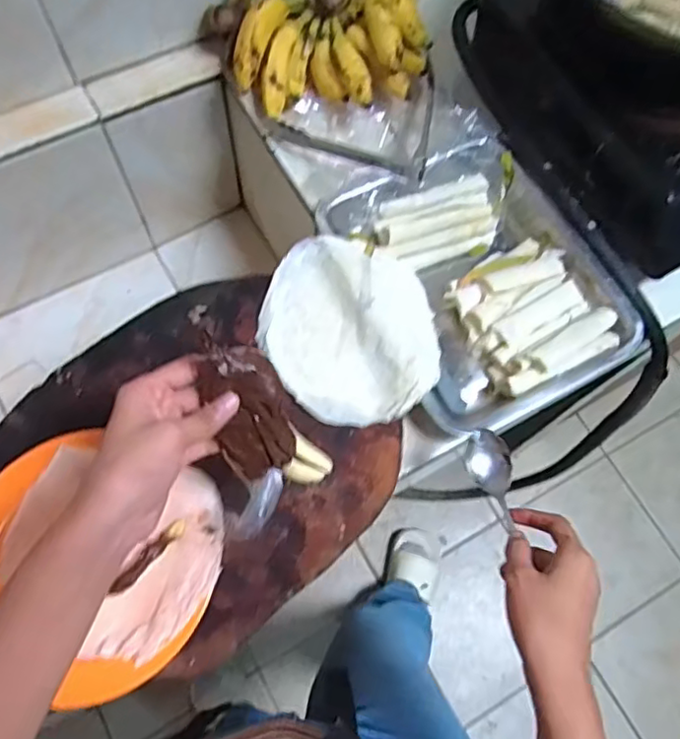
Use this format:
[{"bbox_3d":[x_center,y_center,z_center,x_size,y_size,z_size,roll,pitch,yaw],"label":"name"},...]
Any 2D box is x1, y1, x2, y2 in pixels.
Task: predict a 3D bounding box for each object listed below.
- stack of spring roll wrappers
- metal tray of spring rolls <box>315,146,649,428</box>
[{"bbox_3d":[0.010,-0.041,0.621,0.173,0.021,0.190,5,72,1],"label":"stack of spring roll wrappers"},{"bbox_3d":[0.149,-0.095,0.663,0.243,0.055,0.285,-27,74,-9],"label":"metal tray of spring rolls"}]

